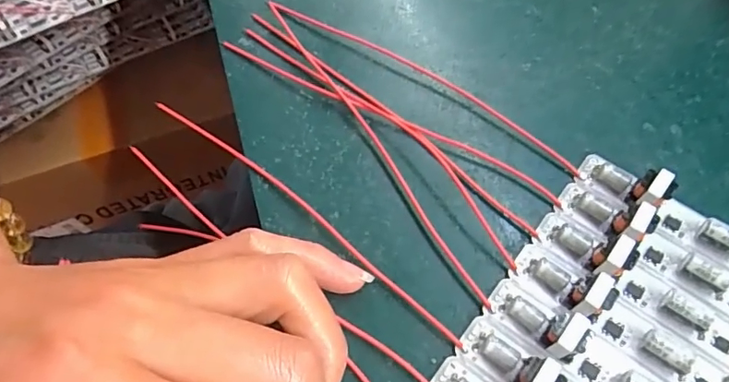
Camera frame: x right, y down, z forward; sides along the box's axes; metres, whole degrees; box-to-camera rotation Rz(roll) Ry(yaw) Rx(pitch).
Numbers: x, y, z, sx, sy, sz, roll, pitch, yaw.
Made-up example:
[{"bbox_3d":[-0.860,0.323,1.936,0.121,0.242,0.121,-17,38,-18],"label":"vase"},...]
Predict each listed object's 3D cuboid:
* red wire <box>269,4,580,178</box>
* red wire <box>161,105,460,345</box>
[{"bbox_3d":[0.020,-0.044,0.203,0.138,0.006,0.009,32,68,16],"label":"red wire"},{"bbox_3d":[-0.025,0.004,0.177,0.142,0.004,0.006,37,69,18],"label":"red wire"}]

